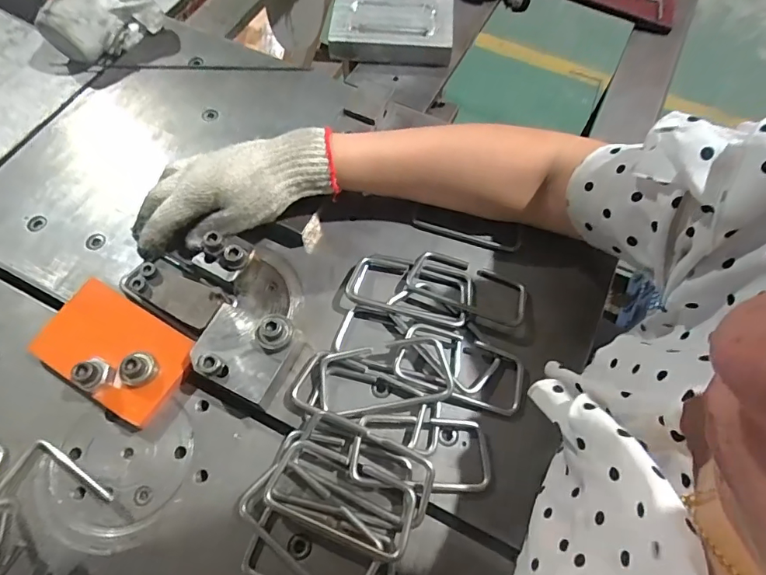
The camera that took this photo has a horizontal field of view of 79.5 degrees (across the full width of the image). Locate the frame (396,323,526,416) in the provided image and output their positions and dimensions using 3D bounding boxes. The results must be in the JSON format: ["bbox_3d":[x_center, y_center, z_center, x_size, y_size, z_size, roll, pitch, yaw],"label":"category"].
[{"bbox_3d":[0.064,0.064,0.376,0.102,0.014,0.054,14,65,7],"label":"frame"}]

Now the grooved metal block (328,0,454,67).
[{"bbox_3d":[0.011,-0.312,0.552,0.142,0.031,0.101,4,64,2],"label":"grooved metal block"}]

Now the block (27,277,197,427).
[{"bbox_3d":[-0.220,0.050,0.380,0.123,0.015,0.076,28,67,14],"label":"block"}]

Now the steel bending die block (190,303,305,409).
[{"bbox_3d":[-0.110,0.051,0.367,0.067,0.044,0.063,19,65,10],"label":"steel bending die block"}]

